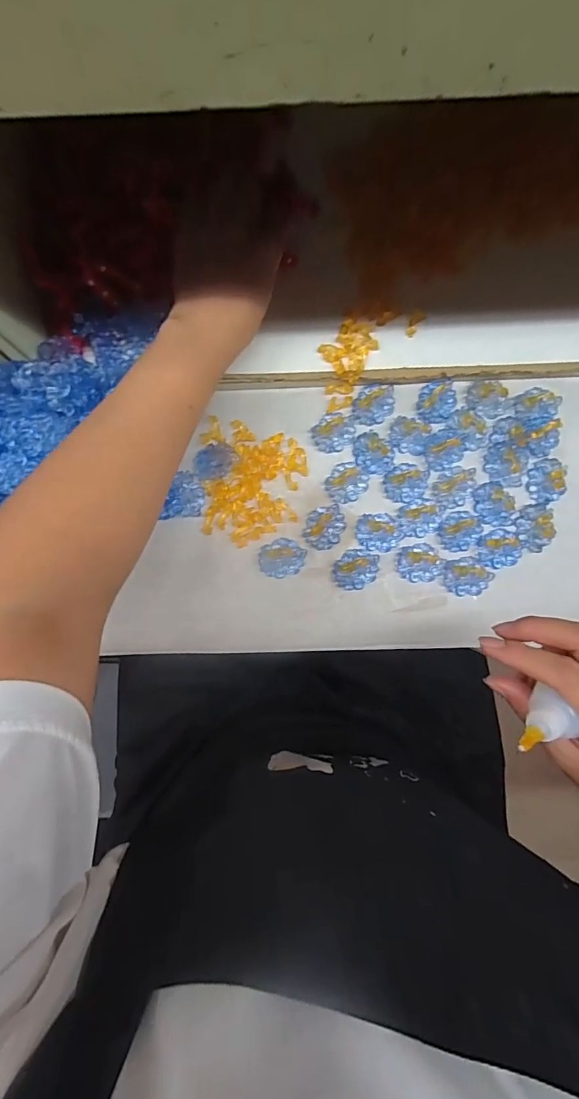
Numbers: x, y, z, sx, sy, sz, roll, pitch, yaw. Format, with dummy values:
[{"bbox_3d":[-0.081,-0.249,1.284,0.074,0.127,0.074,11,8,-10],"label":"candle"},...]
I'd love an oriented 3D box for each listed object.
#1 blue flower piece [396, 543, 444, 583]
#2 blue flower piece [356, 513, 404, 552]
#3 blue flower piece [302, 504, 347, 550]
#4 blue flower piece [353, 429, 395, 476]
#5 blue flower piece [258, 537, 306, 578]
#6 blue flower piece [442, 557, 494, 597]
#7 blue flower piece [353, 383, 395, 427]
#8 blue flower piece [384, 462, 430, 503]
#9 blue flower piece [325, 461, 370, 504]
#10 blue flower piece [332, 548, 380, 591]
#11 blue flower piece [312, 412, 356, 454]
[{"bbox_3d":[0.105,0.011,0.343,0.036,0.004,0.030,-5,86,0],"label":"blue flower piece"},{"bbox_3d":[0.074,-0.014,0.345,0.037,0.006,0.030,-4,86,0],"label":"blue flower piece"},{"bbox_3d":[0.029,-0.019,0.344,0.031,0.005,0.038,23,86,2],"label":"blue flower piece"},{"bbox_3d":[0.070,-0.080,0.351,0.031,0.005,0.036,-15,86,-1],"label":"blue flower piece"},{"bbox_3d":[-0.006,0.007,0.342,0.037,0.006,0.030,-17,86,-1],"label":"blue flower piece"},{"bbox_3d":[0.143,0.022,0.340,0.038,0.006,0.030,-6,86,0],"label":"blue flower piece"},{"bbox_3d":[0.071,-0.121,0.352,0.035,0.009,0.031,-6,86,0],"label":"blue flower piece"},{"bbox_3d":[0.096,-0.055,0.347,0.035,0.007,0.031,7,86,1],"label":"blue flower piece"},{"bbox_3d":[0.047,-0.055,0.347,0.034,0.006,0.031,0,86,0],"label":"blue flower piece"},{"bbox_3d":[0.054,0.016,0.341,0.035,0.007,0.033,0,86,0],"label":"blue flower piece"},{"bbox_3d":[0.037,-0.097,0.350,0.036,0.007,0.030,-39,86,-3],"label":"blue flower piece"}]

